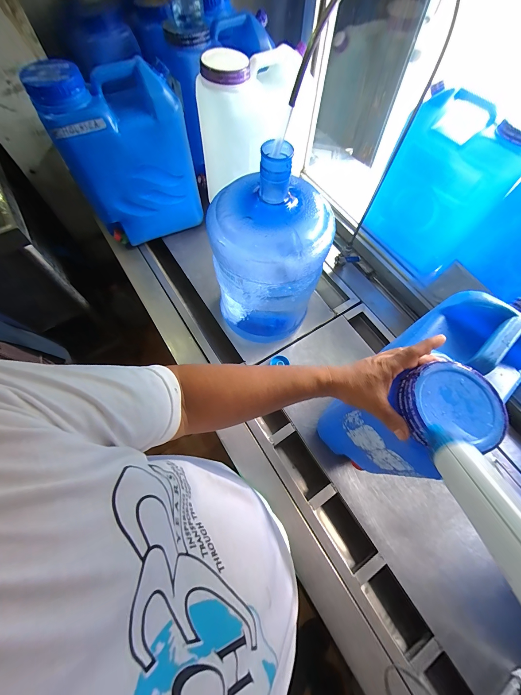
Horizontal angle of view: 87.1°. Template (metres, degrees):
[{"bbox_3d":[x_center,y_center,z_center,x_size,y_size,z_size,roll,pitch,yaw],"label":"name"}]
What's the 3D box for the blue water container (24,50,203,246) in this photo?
[{"bbox_3d":[-0.361,-0.527,0.768,0.303,0.387,0.185,-22,69,-10],"label":"blue water container"}]

